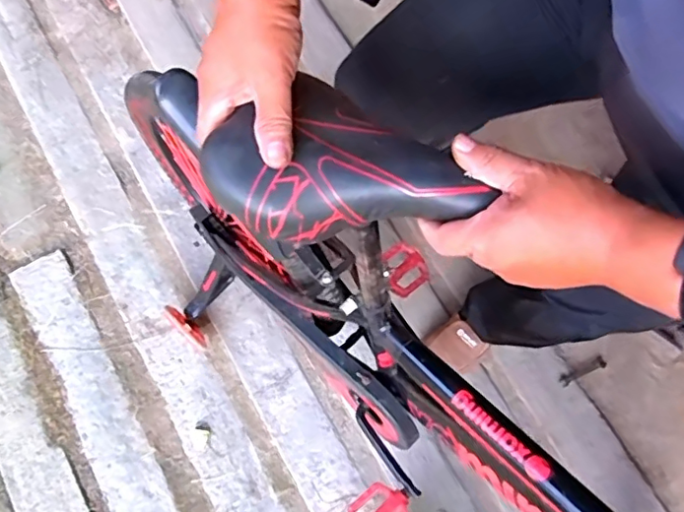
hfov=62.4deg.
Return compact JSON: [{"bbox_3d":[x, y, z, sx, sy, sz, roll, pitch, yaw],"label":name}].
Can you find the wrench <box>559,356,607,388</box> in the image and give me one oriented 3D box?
[{"bbox_3d":[0.478,0.230,1.123,0.103,0.011,0.023,-22,74,-9],"label":"wrench"}]

